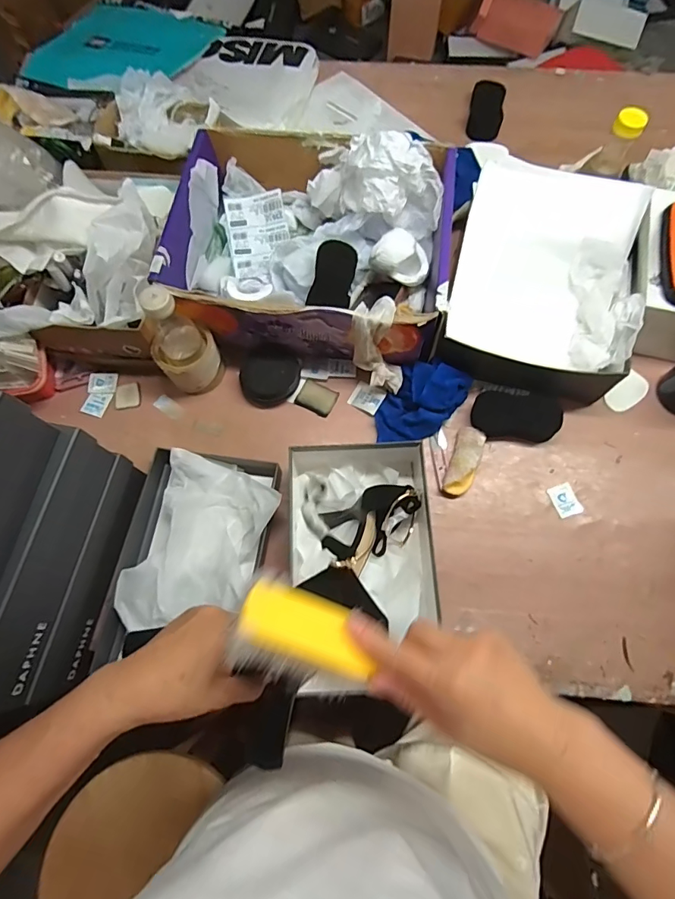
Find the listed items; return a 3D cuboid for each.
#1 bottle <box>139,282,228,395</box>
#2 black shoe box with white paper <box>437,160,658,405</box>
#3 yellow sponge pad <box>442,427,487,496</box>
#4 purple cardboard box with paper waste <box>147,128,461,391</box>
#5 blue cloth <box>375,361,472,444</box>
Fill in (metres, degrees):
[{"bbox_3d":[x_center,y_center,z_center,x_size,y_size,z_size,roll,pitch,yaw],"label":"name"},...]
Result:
[{"bbox_3d":[-0.223,-0.151,0.645,0.085,0.179,0.075,-31,74,-9],"label":"bottle"},{"bbox_3d":[0.313,-0.257,0.703,0.260,0.127,0.324,16,72,6],"label":"black shoe box with white paper"},{"bbox_3d":[0.186,0.018,0.662,0.039,0.025,0.105,18,73,7],"label":"yellow sponge pad"},{"bbox_3d":[-0.040,-0.310,0.697,0.405,0.172,0.346,12,72,5],"label":"purple cardboard box with paper waste"},{"bbox_3d":[0.123,-0.066,0.674,0.100,0.060,0.138,30,74,10],"label":"blue cloth"}]

